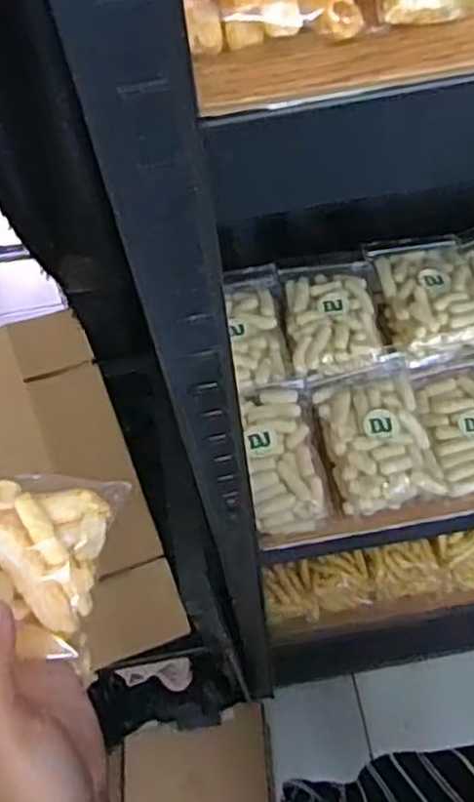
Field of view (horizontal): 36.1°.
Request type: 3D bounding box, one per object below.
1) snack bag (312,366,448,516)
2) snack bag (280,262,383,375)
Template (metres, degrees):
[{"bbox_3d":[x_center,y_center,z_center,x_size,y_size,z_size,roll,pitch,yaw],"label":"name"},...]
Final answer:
[{"bbox_3d":[0.119,0.032,0.623,0.087,0.040,0.126,-13,60,-3],"label":"snack bag"},{"bbox_3d":[0.088,-0.082,0.686,0.084,0.023,0.130,-5,60,1],"label":"snack bag"}]

